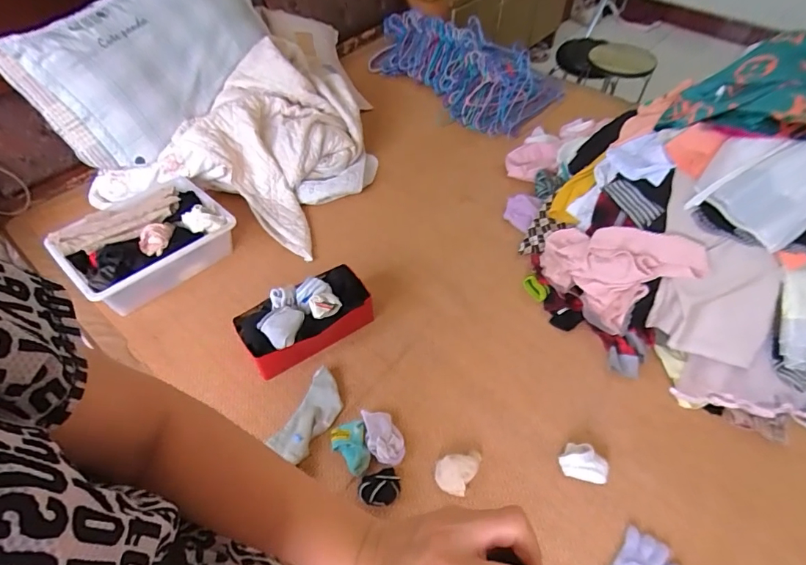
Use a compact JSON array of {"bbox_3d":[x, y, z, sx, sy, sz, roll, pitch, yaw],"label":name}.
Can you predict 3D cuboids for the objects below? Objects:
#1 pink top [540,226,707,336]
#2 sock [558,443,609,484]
[{"bbox_3d":[0.473,-0.043,1.013,0.207,0.168,0.300,-34,61,-17],"label":"pink top"},{"bbox_3d":[0.341,0.339,0.825,0.087,0.050,0.065,11,51,9],"label":"sock"}]

